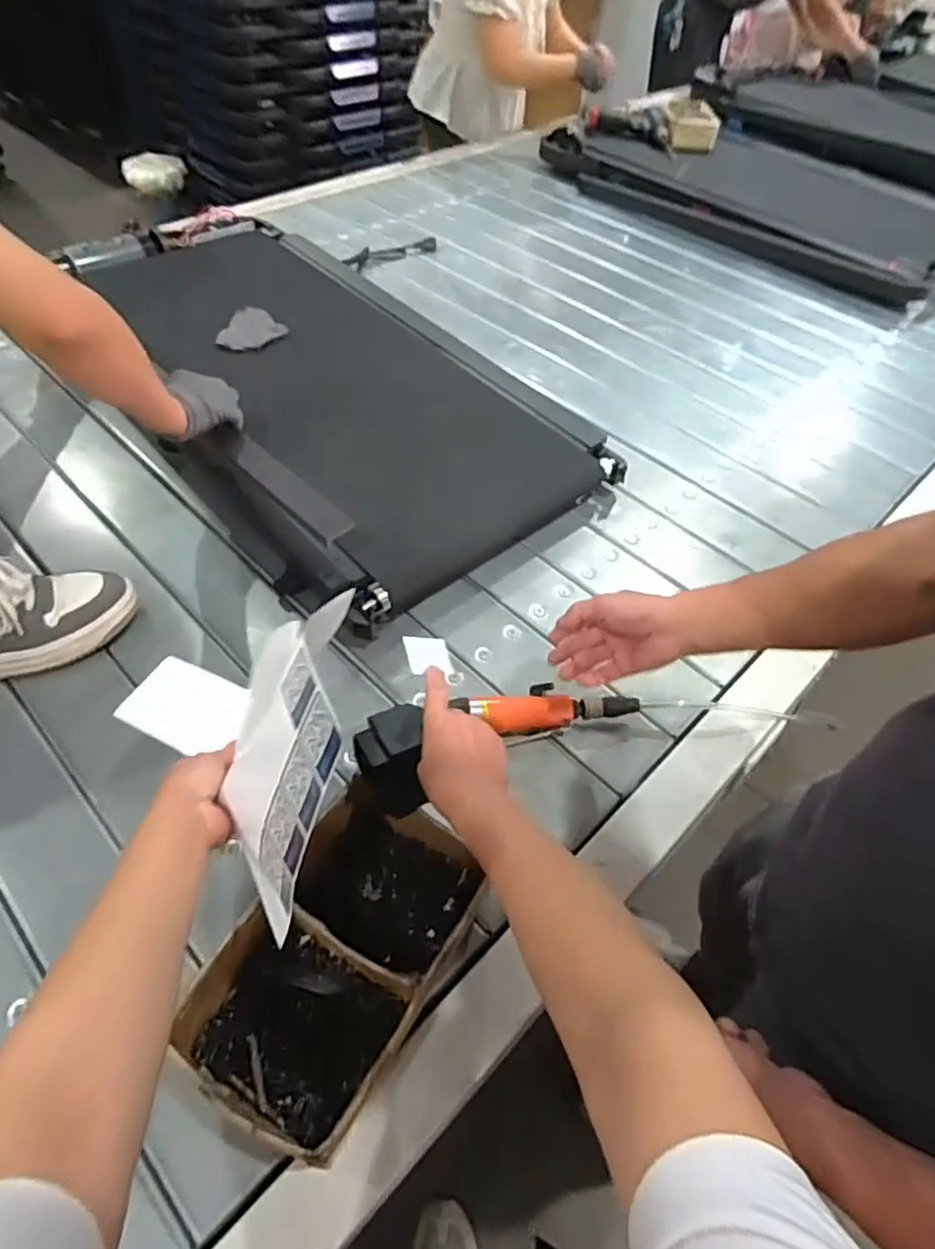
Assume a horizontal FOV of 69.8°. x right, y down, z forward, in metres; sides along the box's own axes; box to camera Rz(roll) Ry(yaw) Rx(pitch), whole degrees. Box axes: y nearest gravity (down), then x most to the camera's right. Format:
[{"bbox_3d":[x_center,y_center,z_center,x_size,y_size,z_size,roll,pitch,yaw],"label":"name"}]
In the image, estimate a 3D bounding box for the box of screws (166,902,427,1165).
[{"bbox_3d":[-0.132,0.308,0.515,0.146,0.062,0.122,25,54,15],"label":"box of screws"}]

